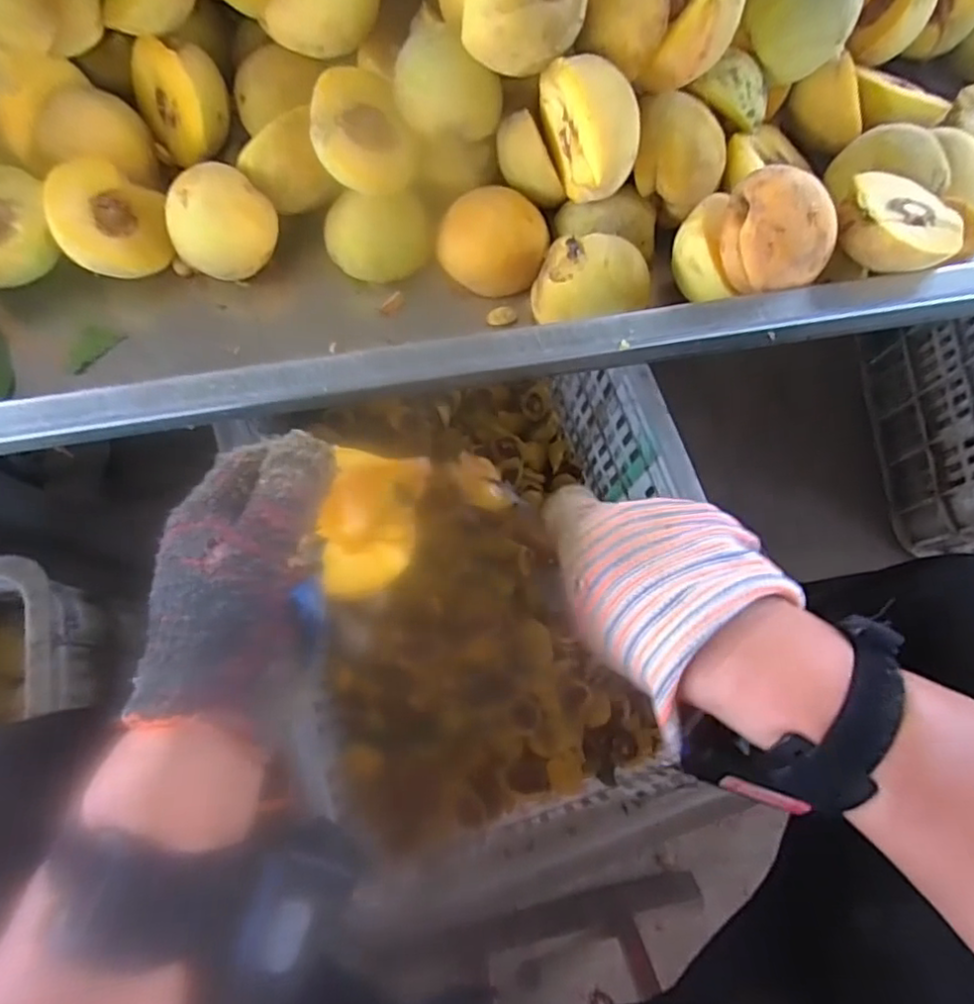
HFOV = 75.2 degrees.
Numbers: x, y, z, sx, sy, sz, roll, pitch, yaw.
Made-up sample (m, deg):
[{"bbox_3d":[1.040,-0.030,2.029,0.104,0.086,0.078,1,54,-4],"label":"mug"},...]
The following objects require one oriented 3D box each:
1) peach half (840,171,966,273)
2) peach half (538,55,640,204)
[{"bbox_3d":[0.228,-0.154,0.346,0.059,0.025,0.060,-14,74,-5],"label":"peach half"},{"bbox_3d":[0.058,-0.205,0.346,0.038,0.063,0.073,-18,75,-7],"label":"peach half"}]

